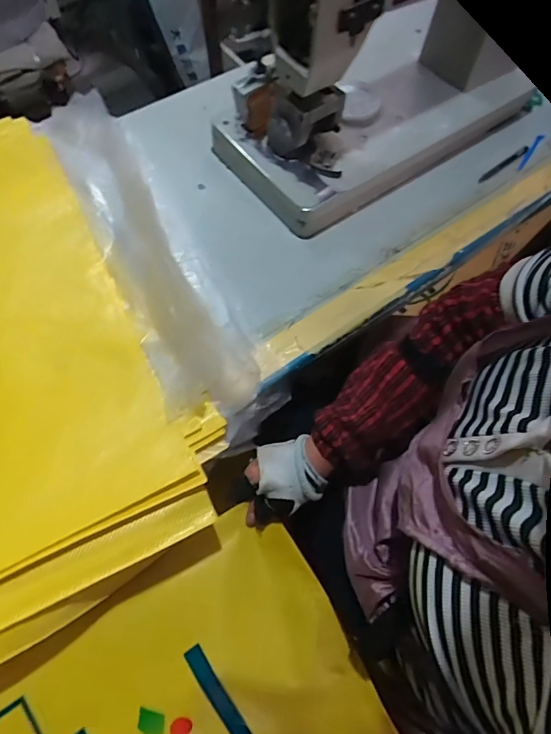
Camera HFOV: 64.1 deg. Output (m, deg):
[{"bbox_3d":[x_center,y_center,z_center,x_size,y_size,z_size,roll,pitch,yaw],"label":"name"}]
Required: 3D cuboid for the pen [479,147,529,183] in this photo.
[{"bbox_3d":[0.368,-0.328,0.710,0.121,0.012,0.011,-37,71,-13],"label":"pen"}]

